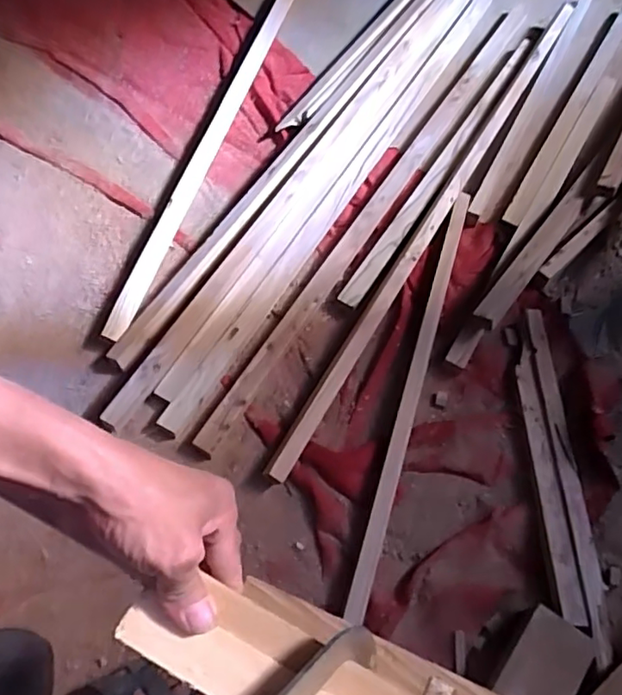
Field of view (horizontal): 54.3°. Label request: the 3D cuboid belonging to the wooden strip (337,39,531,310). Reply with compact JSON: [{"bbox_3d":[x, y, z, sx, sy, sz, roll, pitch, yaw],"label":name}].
[{"bbox_3d":[0.404,-0.565,1.752,0.059,0.028,1.187,29,62,12],"label":"wooden strip"}]

